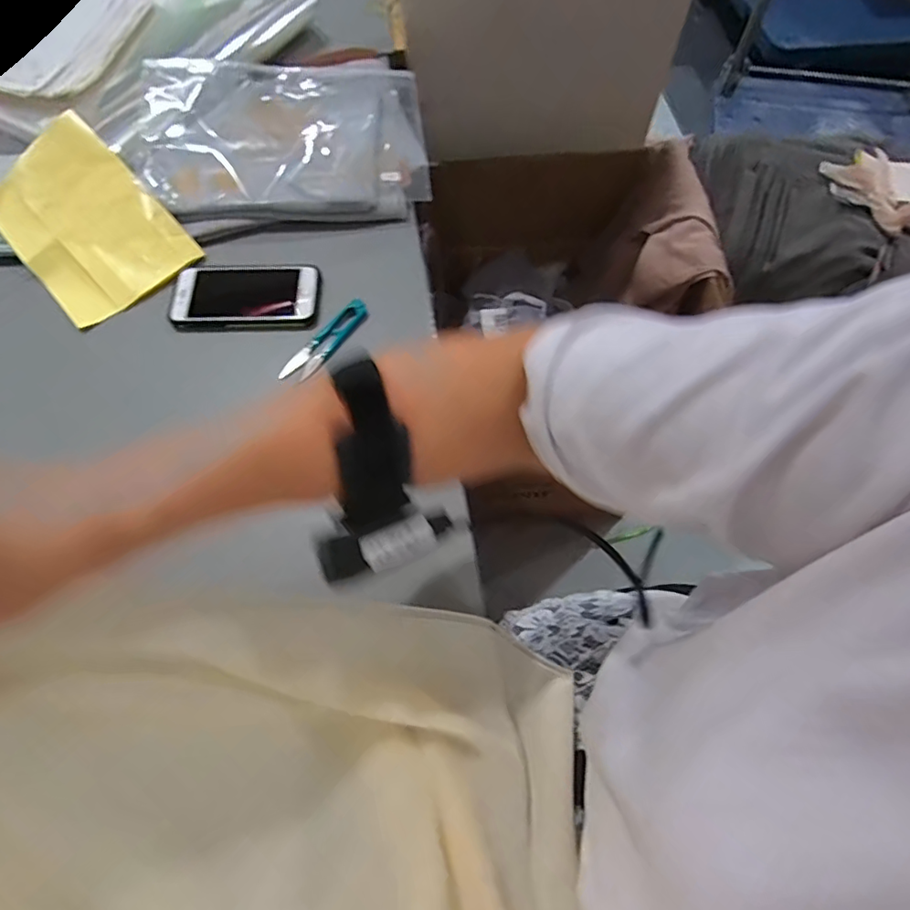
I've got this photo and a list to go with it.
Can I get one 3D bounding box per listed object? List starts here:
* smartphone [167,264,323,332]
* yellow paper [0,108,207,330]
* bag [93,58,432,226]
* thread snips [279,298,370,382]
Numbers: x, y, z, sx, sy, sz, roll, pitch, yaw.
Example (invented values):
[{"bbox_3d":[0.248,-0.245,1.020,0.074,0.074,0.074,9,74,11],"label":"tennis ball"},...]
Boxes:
[{"bbox_3d":[-0.202,-0.155,0.533,0.138,0.014,0.072,-1,66,-1],"label":"smartphone"},{"bbox_3d":[-0.368,-0.231,0.544,0.135,0.011,0.198,-43,86,-6],"label":"yellow paper"},{"bbox_3d":[-0.191,-0.333,0.578,0.314,0.055,0.206,-9,66,-4],"label":"bag"},{"bbox_3d":[-0.121,-0.108,0.513,0.024,0.011,0.103,34,70,14],"label":"thread snips"}]

